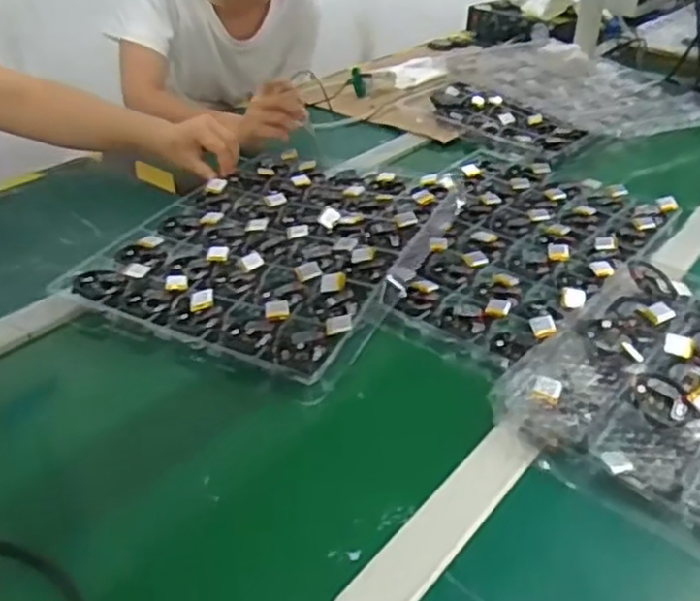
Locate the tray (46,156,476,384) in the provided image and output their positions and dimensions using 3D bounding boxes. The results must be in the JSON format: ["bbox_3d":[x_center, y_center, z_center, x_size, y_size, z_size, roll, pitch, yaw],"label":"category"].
[{"bbox_3d":[-0.073,-0.077,0.814,0.304,0.028,0.411,17,37,20],"label":"tray"}]

